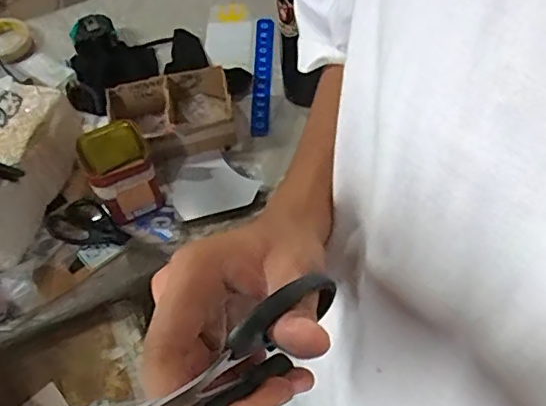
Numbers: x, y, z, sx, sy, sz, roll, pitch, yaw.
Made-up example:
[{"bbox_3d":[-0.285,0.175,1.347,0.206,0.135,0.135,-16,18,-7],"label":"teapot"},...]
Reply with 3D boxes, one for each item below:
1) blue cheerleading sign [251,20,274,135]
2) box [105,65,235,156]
[{"bbox_3d":[-0.016,-0.209,0.889,0.032,0.007,0.264,-2,56,4],"label":"blue cheerleading sign"},{"bbox_3d":[-0.145,-0.127,0.819,0.173,0.062,0.119,-15,56,-6],"label":"box"}]

